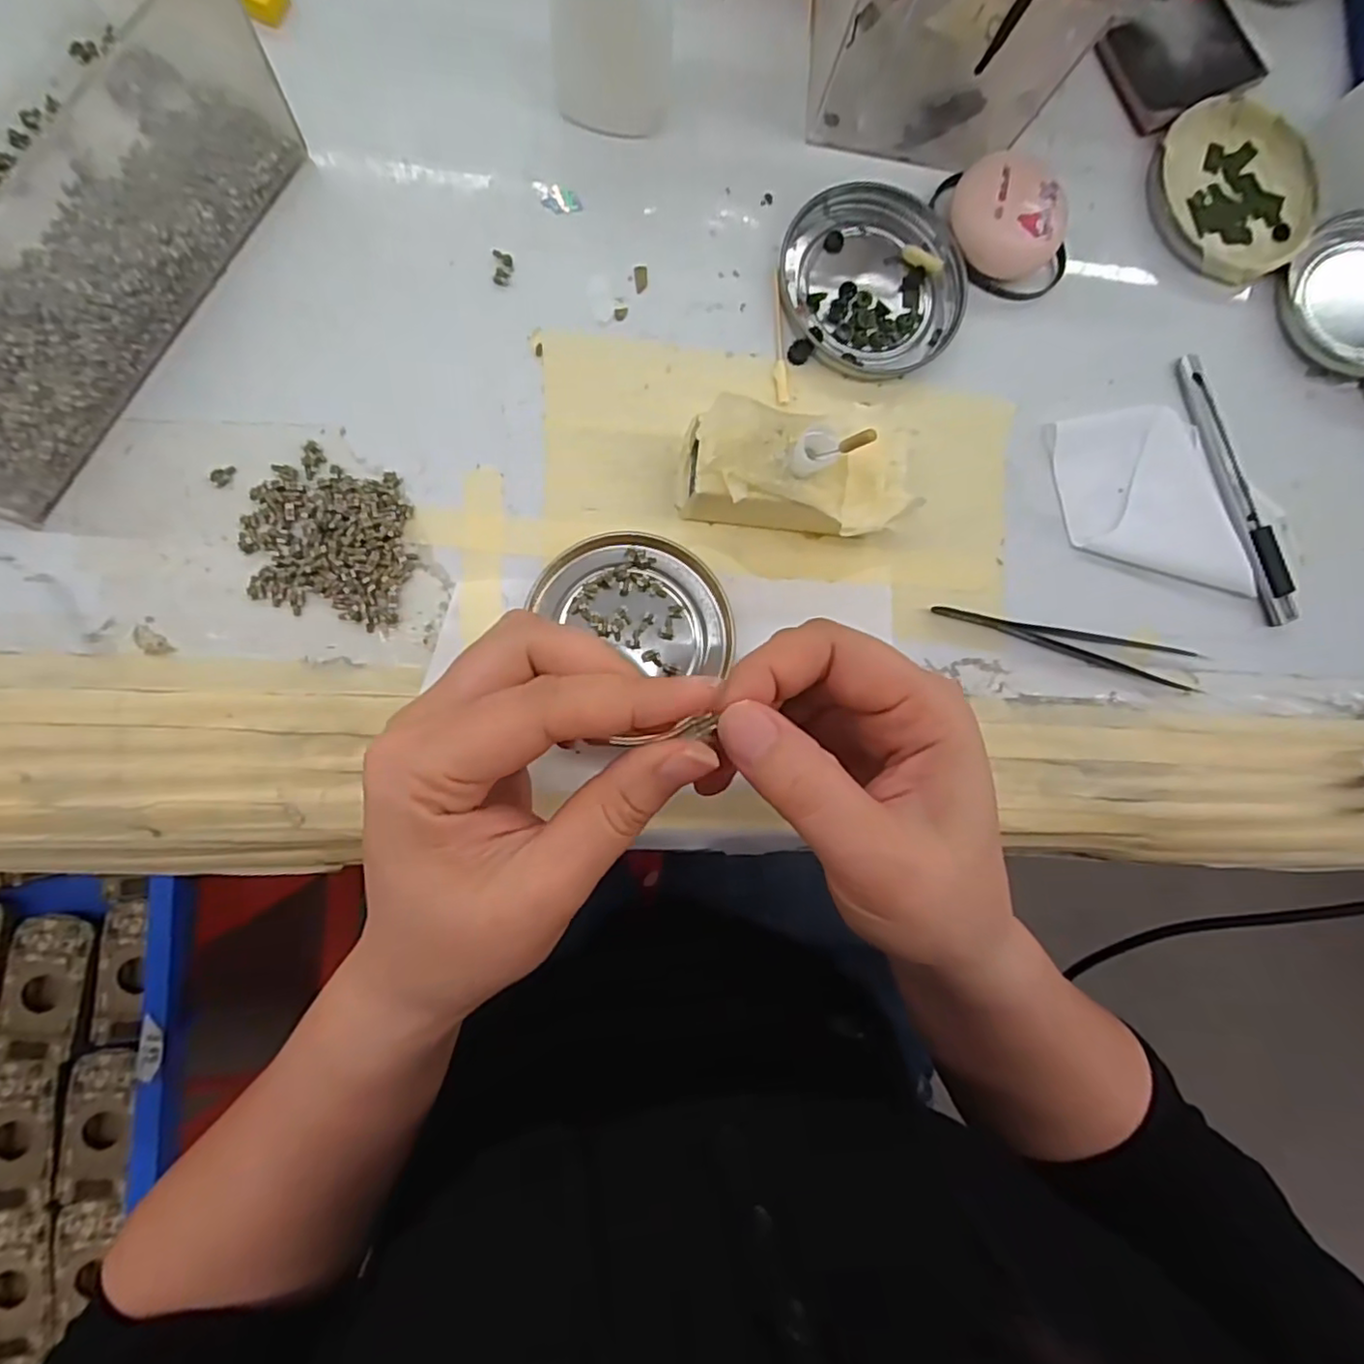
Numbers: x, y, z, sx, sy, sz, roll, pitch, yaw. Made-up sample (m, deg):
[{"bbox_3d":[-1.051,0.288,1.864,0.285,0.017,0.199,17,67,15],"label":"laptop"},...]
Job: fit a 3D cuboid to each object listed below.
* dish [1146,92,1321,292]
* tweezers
[{"bbox_3d":[0.254,-0.224,0.301,0.079,0.008,0.079,0,87,-8],"label":"dish"},{"bbox_3d":[0.166,-0.015,0.280,0.127,0.005,0.016,11,86,-7],"label":"tweezers"}]

